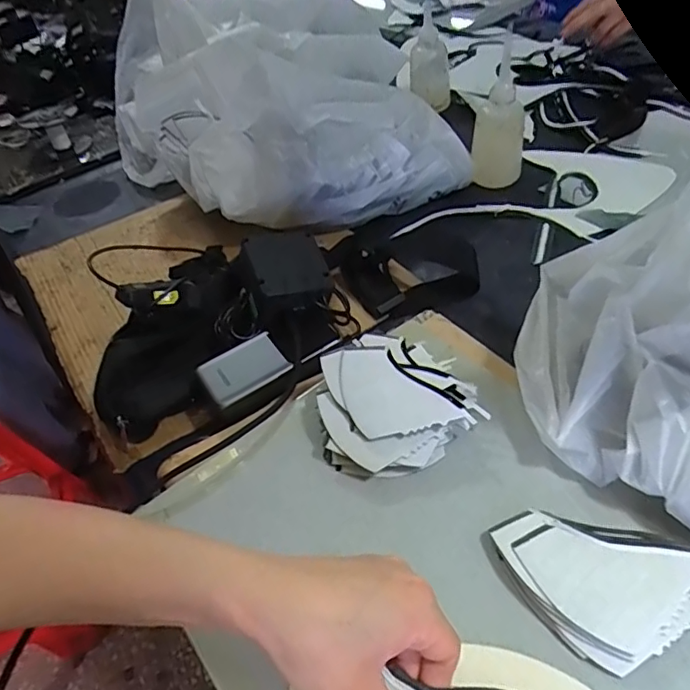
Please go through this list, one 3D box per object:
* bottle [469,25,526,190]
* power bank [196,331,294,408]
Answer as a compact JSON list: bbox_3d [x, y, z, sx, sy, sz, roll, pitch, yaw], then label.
[{"bbox_3d":[0.188,-0.274,0.656,0.061,0.155,0.057,5,49,16],"label":"bottle"},{"bbox_3d":[-0.088,0.020,0.465,0.069,0.009,0.049,-31,51,-21],"label":"power bank"}]

